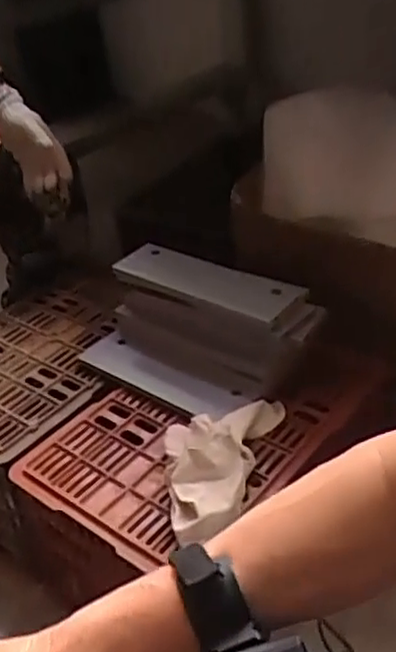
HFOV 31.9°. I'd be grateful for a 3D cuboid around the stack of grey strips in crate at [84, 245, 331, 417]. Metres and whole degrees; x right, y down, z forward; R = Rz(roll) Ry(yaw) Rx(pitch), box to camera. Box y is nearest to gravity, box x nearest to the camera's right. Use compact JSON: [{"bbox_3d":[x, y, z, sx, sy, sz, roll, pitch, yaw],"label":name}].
[{"bbox_3d":[-0.006,0.001,0.972,0.302,0.137,0.188,19,42,32],"label":"stack of grey strips in crate"}]

